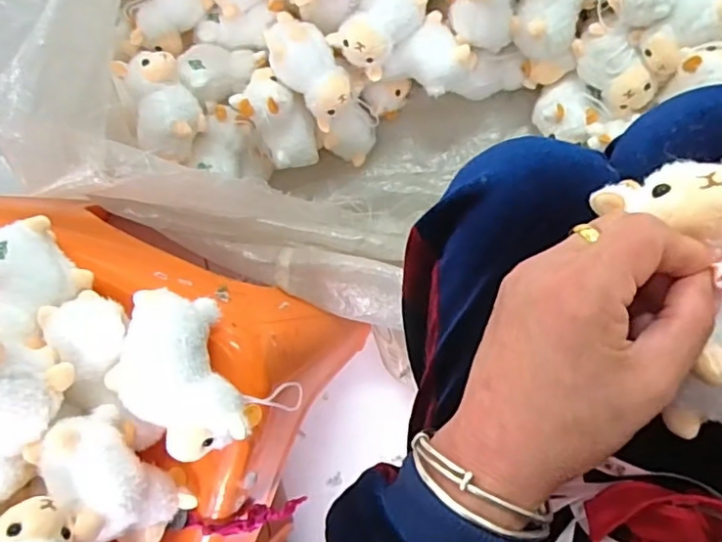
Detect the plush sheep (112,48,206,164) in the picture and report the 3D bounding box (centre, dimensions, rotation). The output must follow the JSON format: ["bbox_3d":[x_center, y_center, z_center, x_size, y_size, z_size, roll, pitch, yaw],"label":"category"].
[{"bbox_3d":[-0.218,-0.179,0.646,0.071,0.058,0.108,-16,88,8],"label":"plush sheep"}]

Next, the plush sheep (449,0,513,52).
[{"bbox_3d":[0.136,-0.295,0.635,0.070,0.081,0.088,12,92,8],"label":"plush sheep"}]

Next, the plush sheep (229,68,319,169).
[{"bbox_3d":[-0.095,-0.171,0.691,0.069,0.043,0.122,-8,130,31],"label":"plush sheep"}]

